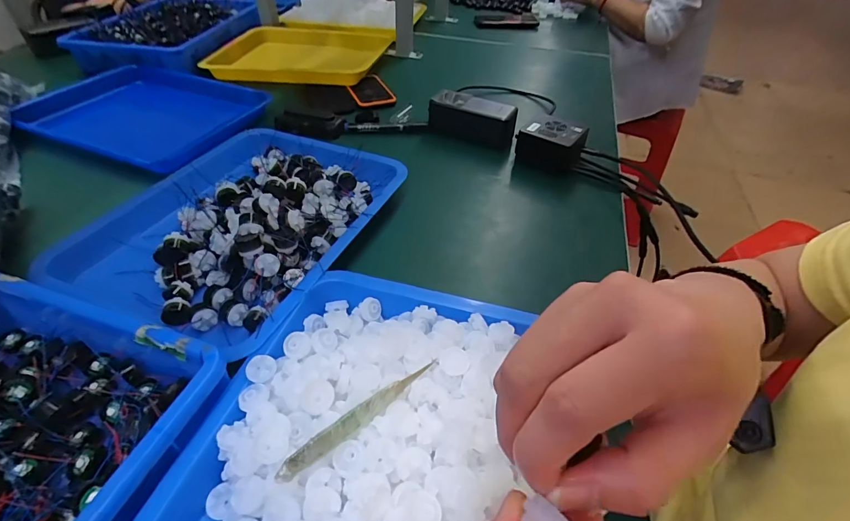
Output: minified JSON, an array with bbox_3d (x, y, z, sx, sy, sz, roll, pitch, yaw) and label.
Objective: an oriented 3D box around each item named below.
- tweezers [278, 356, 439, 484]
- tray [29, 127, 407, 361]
[{"bbox_3d":[-0.038,0.098,0.260,0.117,0.004,0.013,-29,86,-31],"label":"tweezers"},{"bbox_3d":[-0.187,-0.058,0.430,0.246,0.052,0.308,19,47,16],"label":"tray"}]

